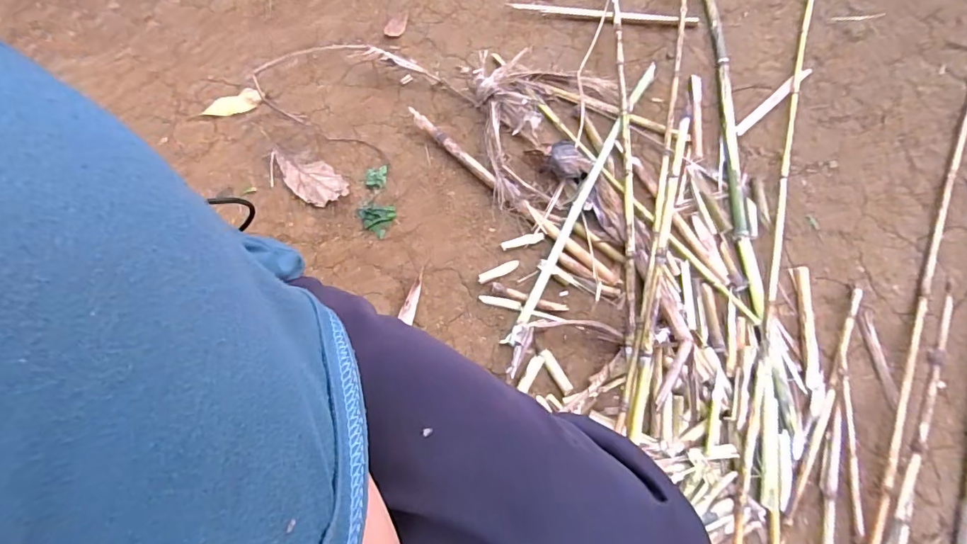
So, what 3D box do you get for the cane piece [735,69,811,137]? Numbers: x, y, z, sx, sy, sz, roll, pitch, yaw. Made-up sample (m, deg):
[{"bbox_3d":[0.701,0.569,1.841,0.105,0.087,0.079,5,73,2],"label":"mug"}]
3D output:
[{"bbox_3d":[0.517,-0.307,0.862,0.215,0.010,0.019,-40,75,-13],"label":"cane piece"}]

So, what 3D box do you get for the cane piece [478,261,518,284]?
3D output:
[{"bbox_3d":[0.023,-0.001,0.730,0.067,0.007,0.015,-23,72,-9],"label":"cane piece"}]

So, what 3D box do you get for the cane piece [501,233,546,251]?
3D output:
[{"bbox_3d":[0.061,-0.048,0.750,0.067,0.005,0.015,-14,71,-6],"label":"cane piece"}]

